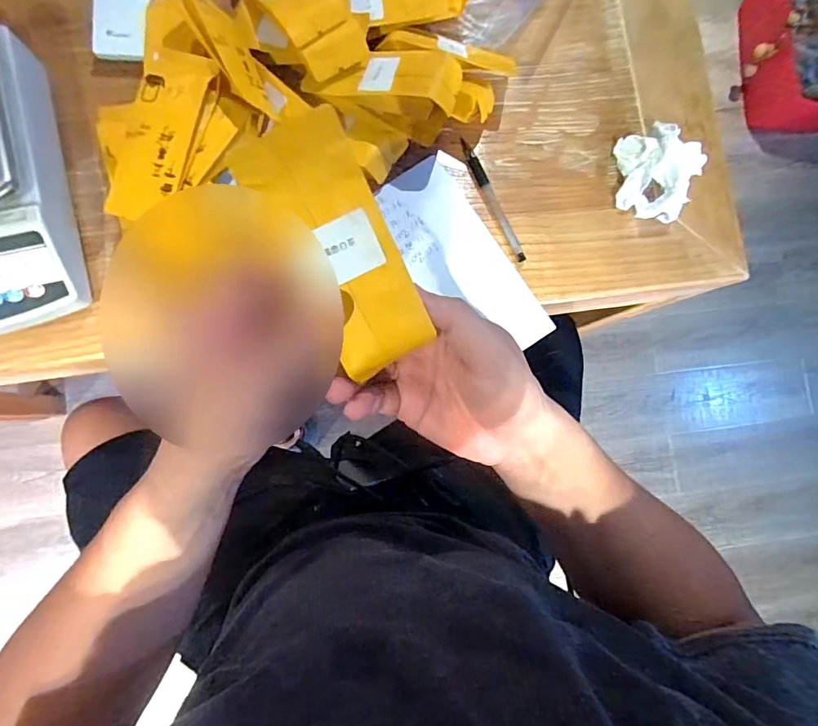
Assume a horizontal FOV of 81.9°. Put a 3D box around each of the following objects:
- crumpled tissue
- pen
[{"bbox_3d":[0.255,-0.199,0.487,0.081,0.033,0.090,13,83,-5],"label":"crumpled tissue"},{"bbox_3d":[0.085,-0.164,0.476,0.013,0.015,0.133,-27,88,-8],"label":"pen"}]

